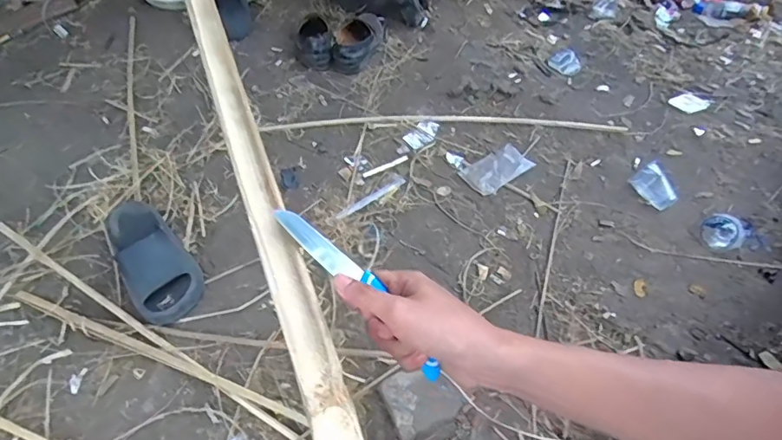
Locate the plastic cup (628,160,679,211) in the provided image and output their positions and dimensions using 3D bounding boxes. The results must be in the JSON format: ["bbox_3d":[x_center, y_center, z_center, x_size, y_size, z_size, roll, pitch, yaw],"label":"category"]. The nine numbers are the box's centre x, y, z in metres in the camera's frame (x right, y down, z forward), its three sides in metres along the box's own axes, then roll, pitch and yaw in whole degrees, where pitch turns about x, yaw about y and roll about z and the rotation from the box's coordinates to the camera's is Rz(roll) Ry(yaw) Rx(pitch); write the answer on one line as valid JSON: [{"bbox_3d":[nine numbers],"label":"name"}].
[{"bbox_3d":[0.555,-0.073,1.081,0.057,0.053,0.100,-23,56,-16],"label":"plastic cup"}]

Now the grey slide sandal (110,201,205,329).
[{"bbox_3d":[-0.451,0.059,0.955,0.125,0.076,0.275,-32,59,-22],"label":"grey slide sandal"}]

